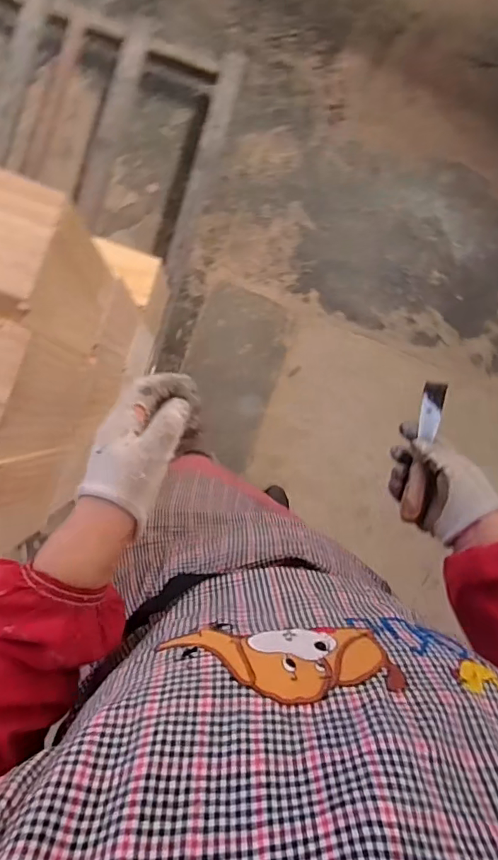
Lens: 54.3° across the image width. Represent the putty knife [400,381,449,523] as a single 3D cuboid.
[{"bbox_3d":[0.201,0.021,0.558,0.022,0.025,0.169,22,70,-10],"label":"putty knife"}]

